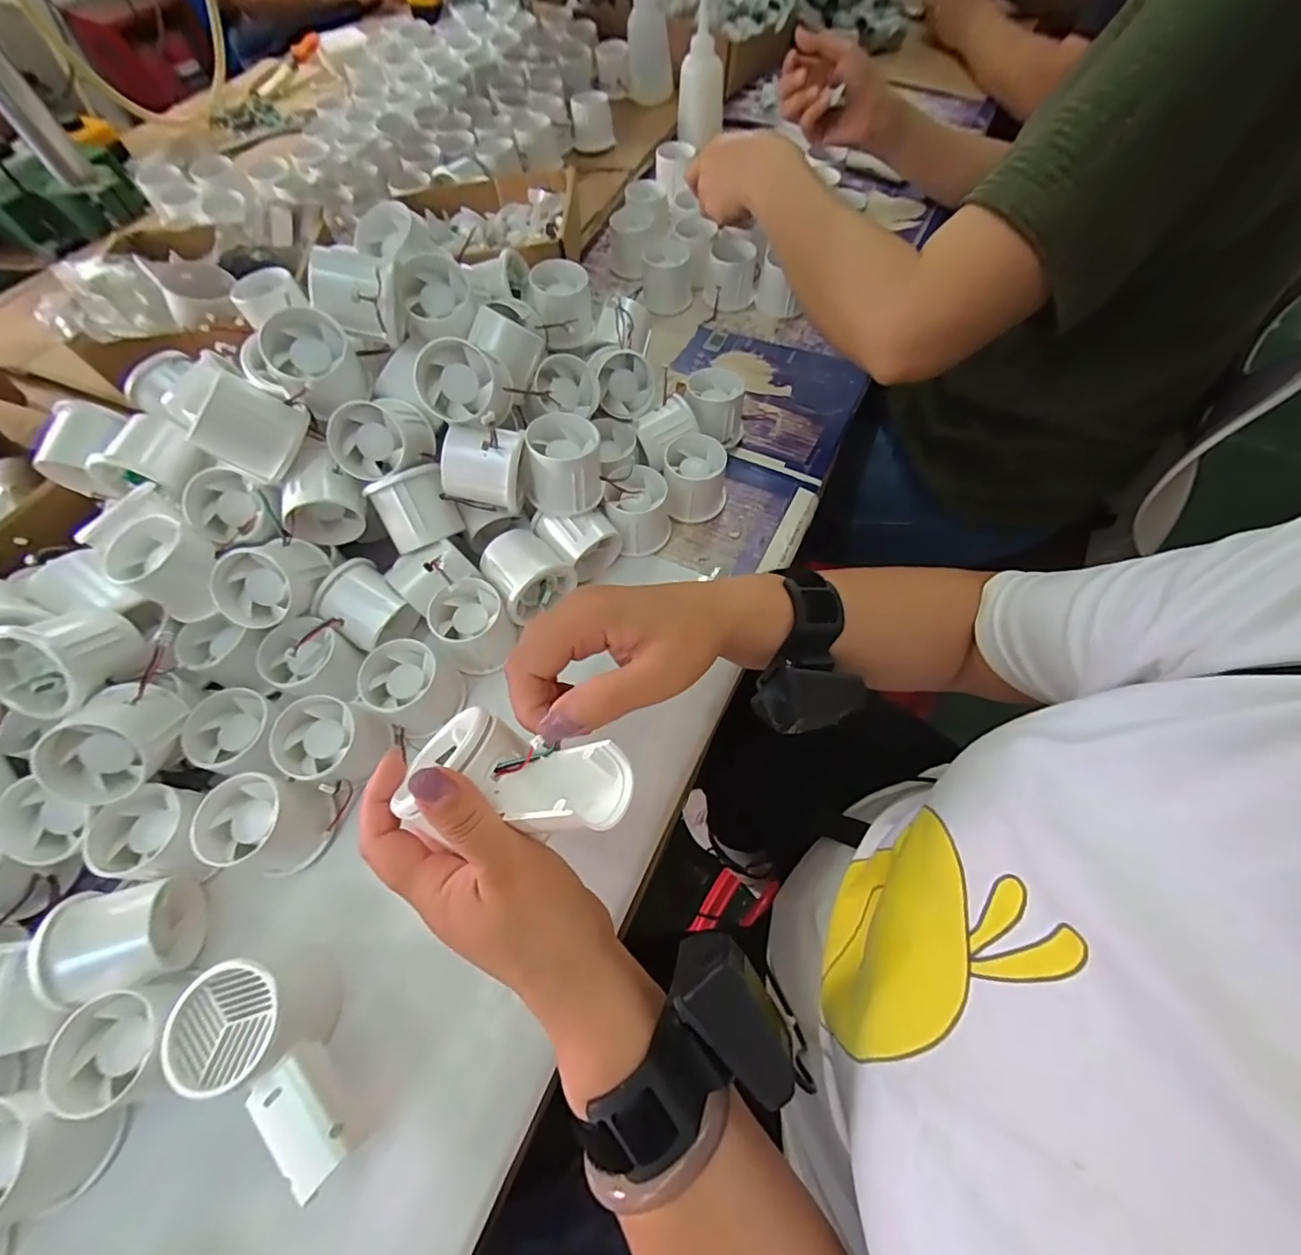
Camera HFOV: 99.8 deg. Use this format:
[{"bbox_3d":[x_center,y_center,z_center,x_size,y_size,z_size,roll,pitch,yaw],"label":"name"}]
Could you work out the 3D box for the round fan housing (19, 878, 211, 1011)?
[{"bbox_3d":[-0.296,0.174,0.306,0.052,0.044,0.054,-15,63,-7],"label":"round fan housing"}]

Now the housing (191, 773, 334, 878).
[{"bbox_3d":[-0.235,0.121,0.336,0.056,0.043,0.051,0,62,0],"label":"housing"}]

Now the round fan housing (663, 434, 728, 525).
[{"bbox_3d":[0.038,-0.121,0.458,0.053,0.051,0.053,0,62,0],"label":"round fan housing"}]

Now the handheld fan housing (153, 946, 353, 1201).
[{"bbox_3d":[-0.183,0.217,0.281,0.106,0.047,0.056,30,67,15],"label":"handheld fan housing"}]

